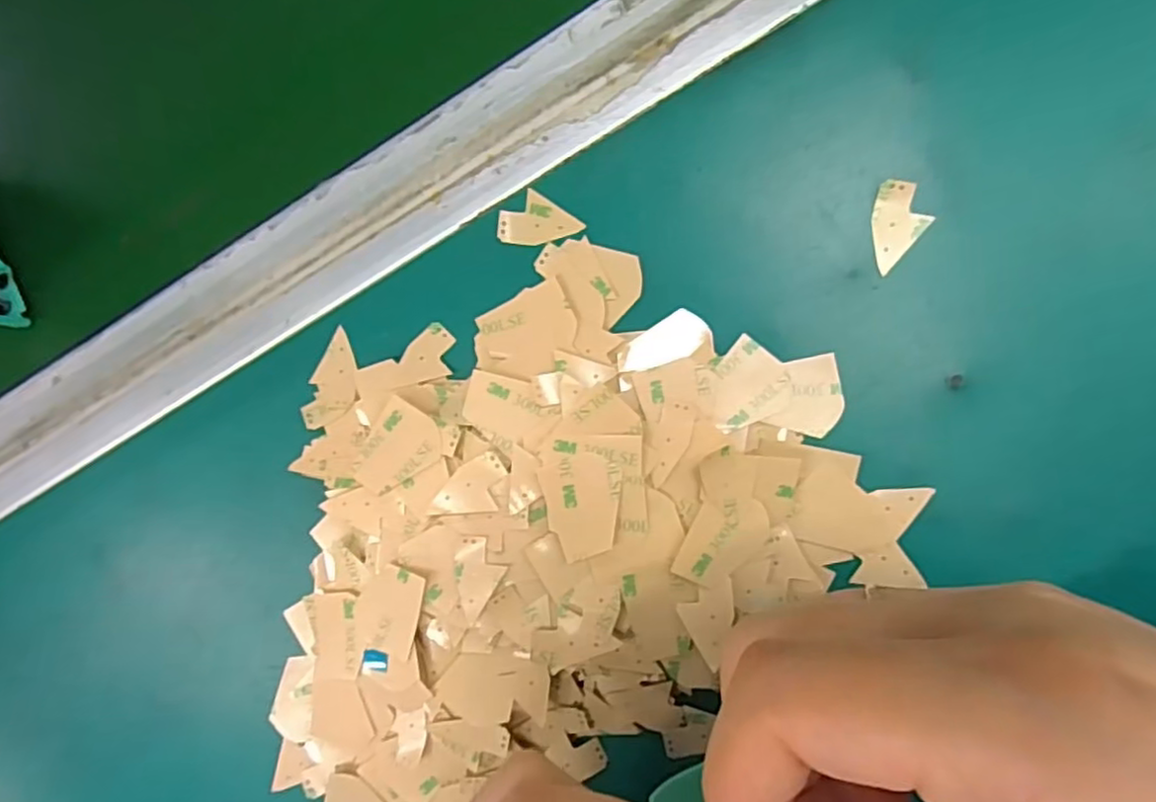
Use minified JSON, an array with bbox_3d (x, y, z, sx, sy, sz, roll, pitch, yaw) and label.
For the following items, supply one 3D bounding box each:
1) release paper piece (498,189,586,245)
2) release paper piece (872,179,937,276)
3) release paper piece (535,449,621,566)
[{"bbox_3d":[-0.012,-0.058,0.212,0.026,0.004,0.016,0,91,9],"label":"release paper piece"},{"bbox_3d":[0.095,-0.052,0.198,0.015,0.004,0.025,-9,94,16],"label":"release paper piece"},{"bbox_3d":[0.002,0.031,0.201,0.022,0.004,0.030,-12,89,9],"label":"release paper piece"}]

